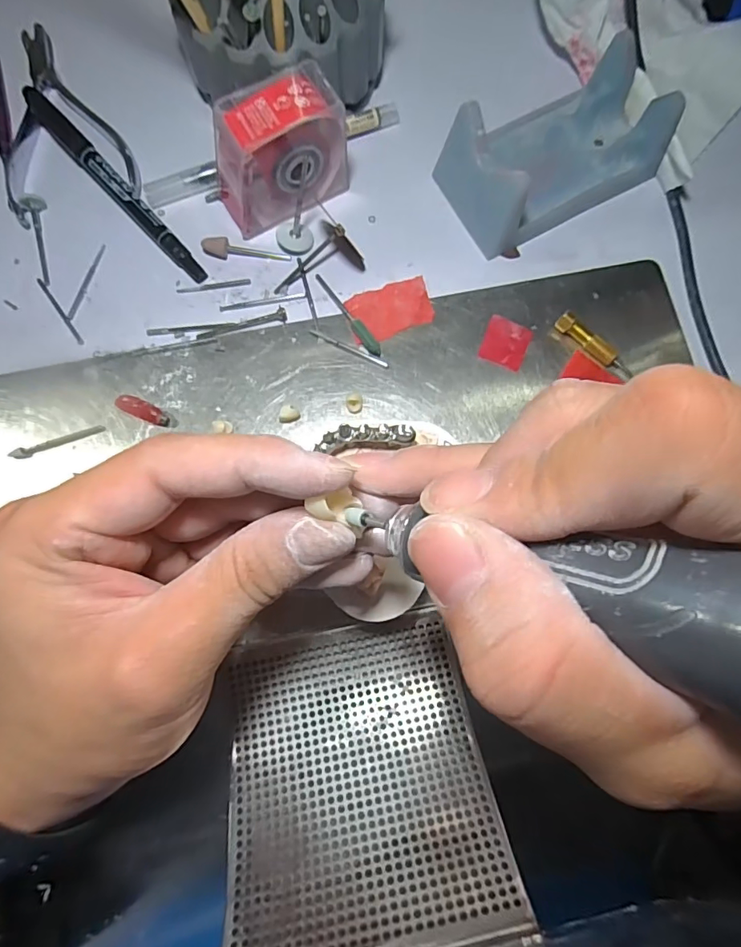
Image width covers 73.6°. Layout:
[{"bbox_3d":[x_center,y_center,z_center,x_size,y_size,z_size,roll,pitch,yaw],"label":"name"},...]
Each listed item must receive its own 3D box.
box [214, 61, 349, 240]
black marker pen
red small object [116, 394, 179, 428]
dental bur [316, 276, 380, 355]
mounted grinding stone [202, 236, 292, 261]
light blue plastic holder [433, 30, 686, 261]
[{"bbox_3d":[-0.045,-0.156,0.242,0.064,0.052,0.031,-27,81,-5],"label":"box"},{"bbox_3d":[-0.135,-0.152,0.260,0.012,0.011,0.138,-42,82,-7],"label":"black marker pen"},{"bbox_3d":[-0.109,-0.030,0.241,0.030,0.004,0.009,23,80,4],"label":"red small object"},{"bbox_3d":[-0.012,-0.081,0.252,0.006,0.004,0.054,-37,82,-7],"label":"dental bur"},{"bbox_3d":[-0.065,-0.116,0.257,0.045,0.006,0.008,7,79,1],"label":"mounted grinding stone"},{"bbox_3d":[0.092,-0.166,0.251,0.105,0.040,0.062,-28,81,-5],"label":"light blue plastic holder"}]

